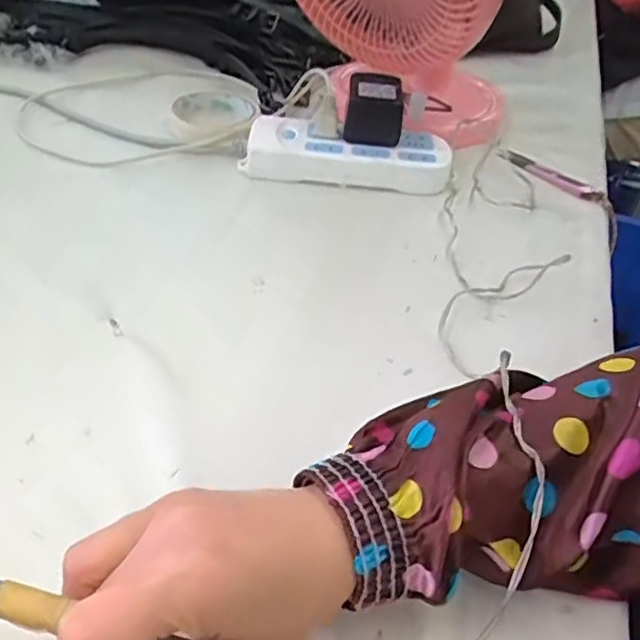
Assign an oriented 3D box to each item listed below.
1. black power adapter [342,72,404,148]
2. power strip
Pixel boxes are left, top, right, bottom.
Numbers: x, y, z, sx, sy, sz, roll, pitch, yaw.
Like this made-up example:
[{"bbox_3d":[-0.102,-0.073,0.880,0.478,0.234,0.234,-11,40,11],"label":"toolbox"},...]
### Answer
[{"bbox_3d":[0.050,-0.190,0.579,0.051,0.049,0.056,10,42,1],"label":"black power adapter"},{"bbox_3d":[0.025,-0.154,0.581,0.181,0.026,0.075,9,42,0],"label":"power strip"}]

